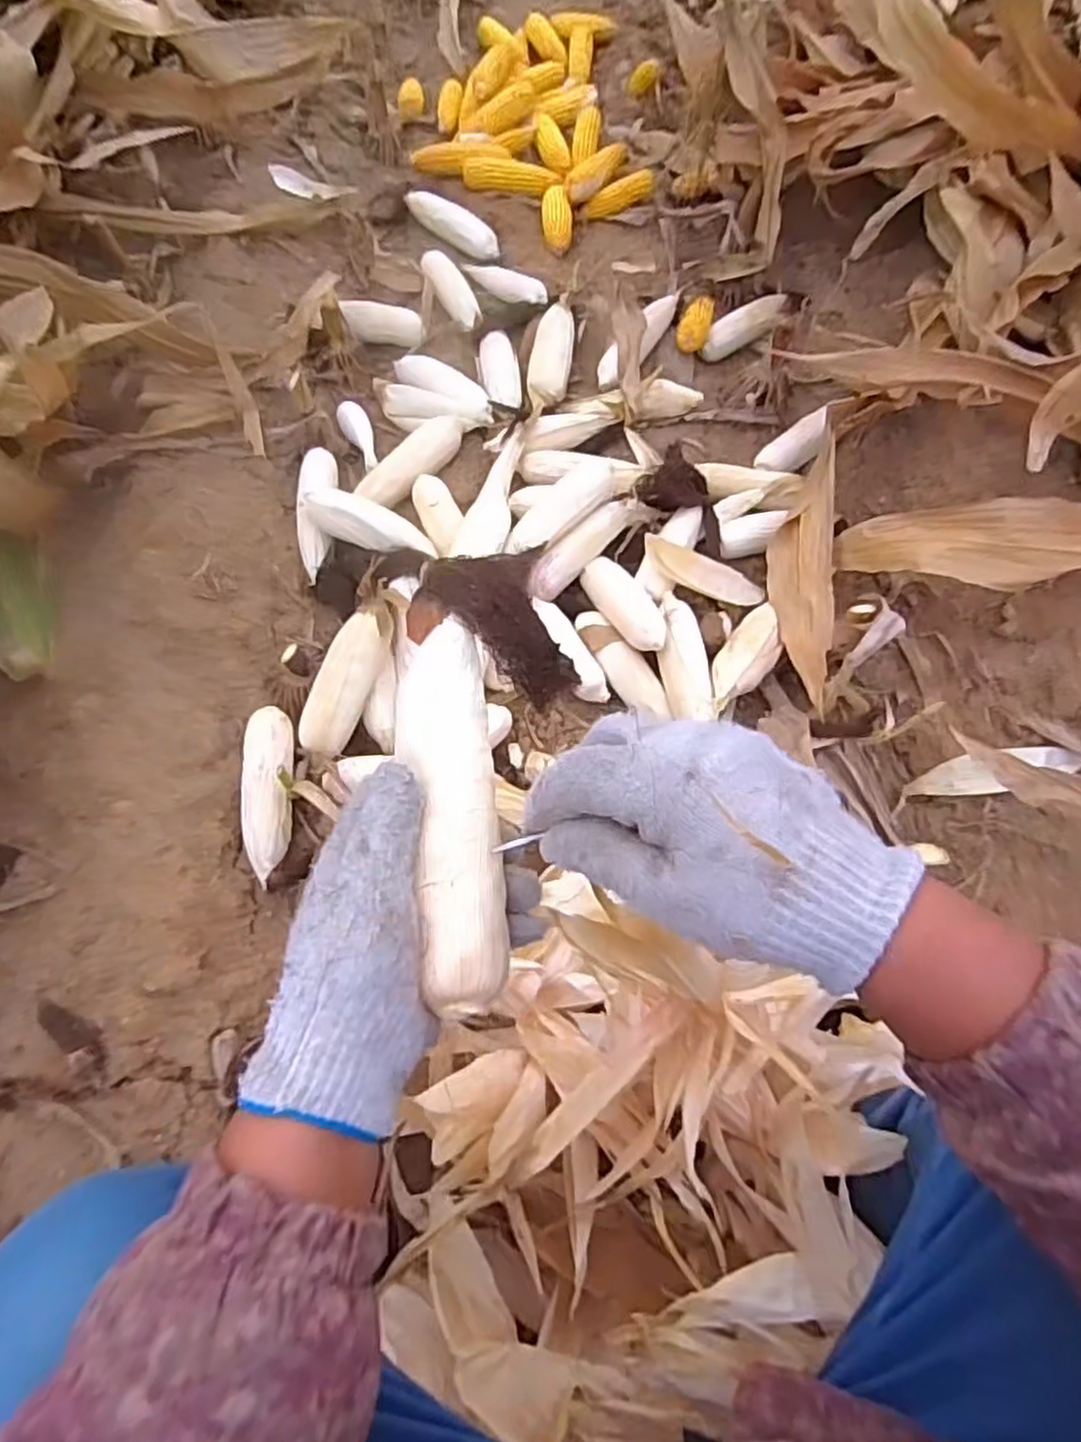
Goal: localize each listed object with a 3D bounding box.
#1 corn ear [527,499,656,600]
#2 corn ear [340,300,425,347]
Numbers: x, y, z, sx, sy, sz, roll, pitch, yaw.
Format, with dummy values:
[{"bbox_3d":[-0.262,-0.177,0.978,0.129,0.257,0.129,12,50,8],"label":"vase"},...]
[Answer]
[{"bbox_3d":[0.065,-0.235,0.962,0.212,0.044,0.042,-40,72,-16],"label":"corn ear"},{"bbox_3d":[-0.257,-0.647,1.177,0.134,0.051,0.047,0,64,-23],"label":"corn ear"}]

